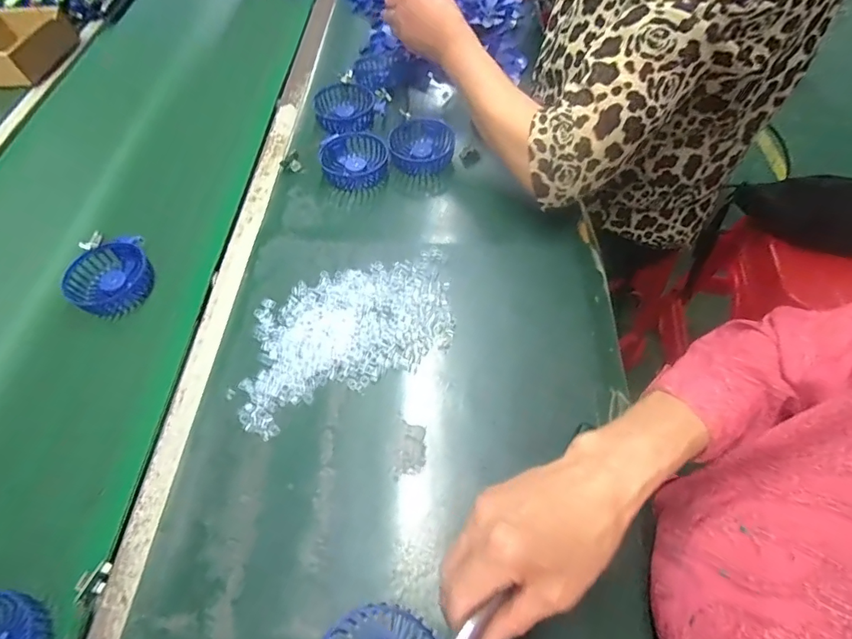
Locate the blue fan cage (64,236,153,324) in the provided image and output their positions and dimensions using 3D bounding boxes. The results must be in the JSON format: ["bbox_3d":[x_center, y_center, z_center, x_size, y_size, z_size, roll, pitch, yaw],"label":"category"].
[{"bbox_3d":[-0.361,-0.045,0.519,0.077,0.034,0.097,-14,60,-7],"label":"blue fan cage"}]

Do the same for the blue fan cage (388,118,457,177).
[{"bbox_3d":[-0.005,-0.236,0.621,0.088,0.029,0.088,5,60,4],"label":"blue fan cage"}]

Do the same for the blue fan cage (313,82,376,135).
[{"bbox_3d":[-0.119,-0.309,0.667,0.083,0.034,0.081,-1,60,0],"label":"blue fan cage"}]

